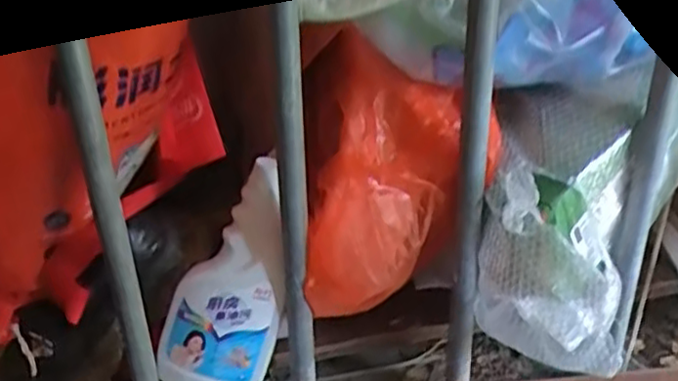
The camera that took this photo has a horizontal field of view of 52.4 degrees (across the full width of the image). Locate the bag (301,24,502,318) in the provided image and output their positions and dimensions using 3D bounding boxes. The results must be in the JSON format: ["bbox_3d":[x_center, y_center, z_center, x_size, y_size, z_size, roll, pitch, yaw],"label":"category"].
[{"bbox_3d":[0.048,-0.018,0.569,0.148,0.194,0.133,-1,30,0],"label":"bag"}]

